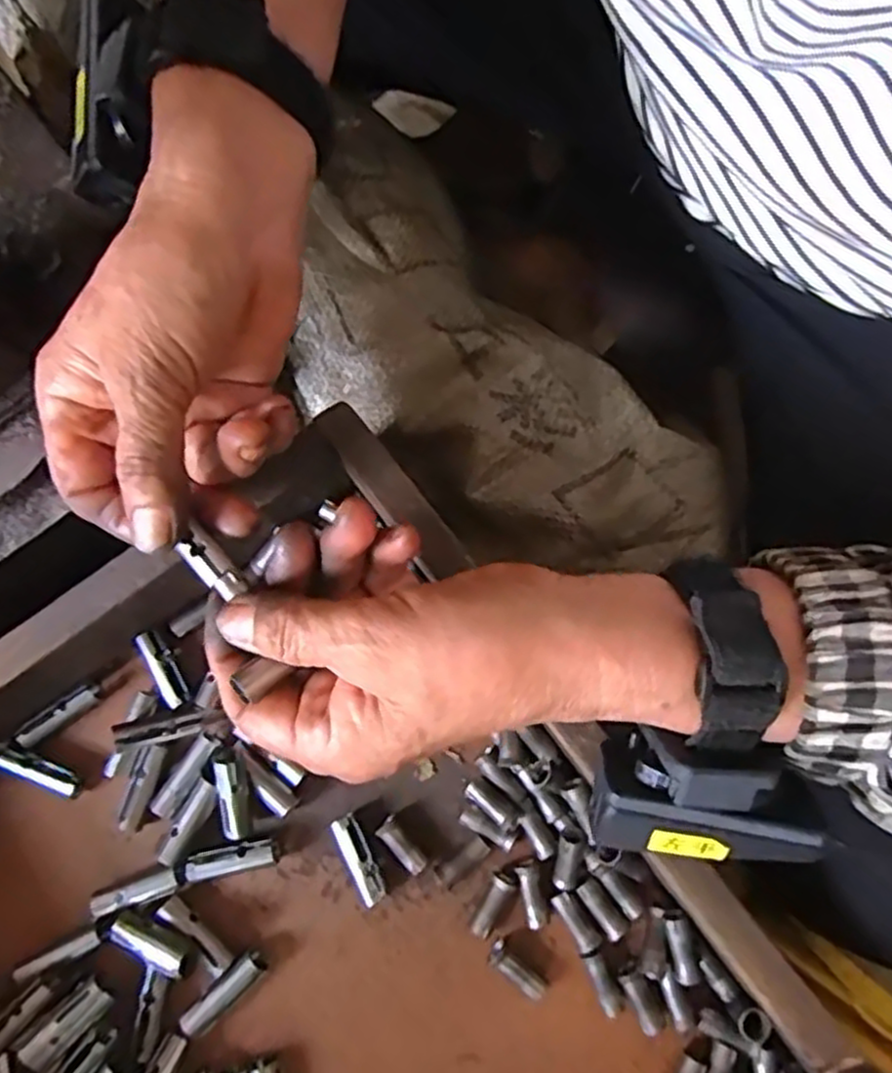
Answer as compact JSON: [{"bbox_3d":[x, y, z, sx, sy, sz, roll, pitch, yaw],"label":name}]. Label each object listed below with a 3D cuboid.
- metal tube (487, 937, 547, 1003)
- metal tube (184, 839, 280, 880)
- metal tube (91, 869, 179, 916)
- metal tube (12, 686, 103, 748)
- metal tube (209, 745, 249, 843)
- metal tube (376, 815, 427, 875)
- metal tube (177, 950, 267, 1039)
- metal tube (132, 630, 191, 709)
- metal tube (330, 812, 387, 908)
[{"bbox_3d":[0.029,0.177,0.302,0.026,0.008,0.009,35,78,21],"label":"metal tube"},{"bbox_3d":[-0.091,0.136,0.313,0.037,0.009,0.012,-11,77,-3],"label":"metal tube"},{"bbox_3d":[-0.130,0.150,0.312,0.036,0.010,0.008,-18,77,-5],"label":"metal tube"},{"bbox_3d":[-0.171,0.079,0.326,0.035,0.011,0.009,-37,79,-9],"label":"metal tube"},{"bbox_3d":[-0.090,0.108,0.311,0.012,0.011,0.040,-5,102,-2],"label":"metal tube"},{"bbox_3d":[-0.019,0.131,0.315,0.009,0.009,0.024,-42,80,-9],"label":"metal tube"},{"bbox_3d":[-0.091,0.187,0.302,0.039,0.007,0.011,-42,80,-9],"label":"metal tube"},{"bbox_3d":[-0.126,0.060,0.331,0.013,0.012,0.036,-35,79,-8],"label":"metal tube"},{"bbox_3d":[-0.037,0.136,0.313,0.011,0.012,0.036,-24,78,-6],"label":"metal tube"}]

